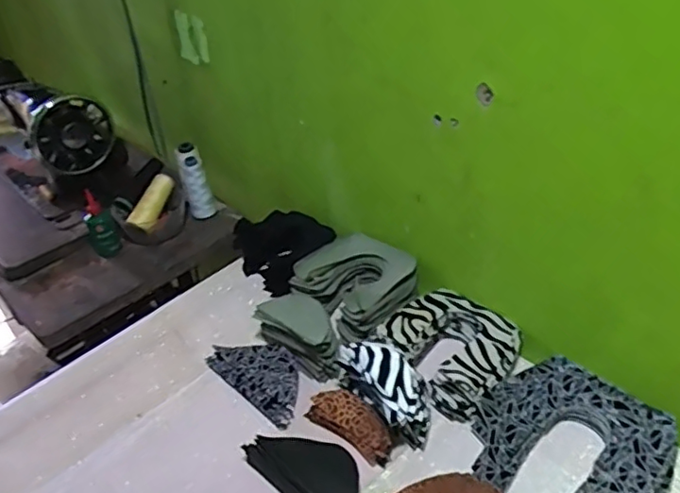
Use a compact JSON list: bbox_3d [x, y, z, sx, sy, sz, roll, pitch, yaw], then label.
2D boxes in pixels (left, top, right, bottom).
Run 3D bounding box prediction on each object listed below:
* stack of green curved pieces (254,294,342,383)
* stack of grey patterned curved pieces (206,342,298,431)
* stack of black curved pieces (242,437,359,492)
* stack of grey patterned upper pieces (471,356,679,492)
[{"bbox_3d":[-0.048,0.106,0.783,0.137,0.077,0.061,26,48,33],"label":"stack of green curved pieces"},{"bbox_3d":[-0.095,0.163,0.772,0.152,0.028,0.080,29,50,36],"label":"stack of grey patterned curved pieces"},{"bbox_3d":[-0.029,0.246,0.650,0.153,0.036,0.074,26,48,33],"label":"stack of black curved pieces"},{"bbox_3d":[0.247,0.214,0.644,0.177,0.038,0.194,-31,45,-28],"label":"stack of grey patterned upper pieces"}]

